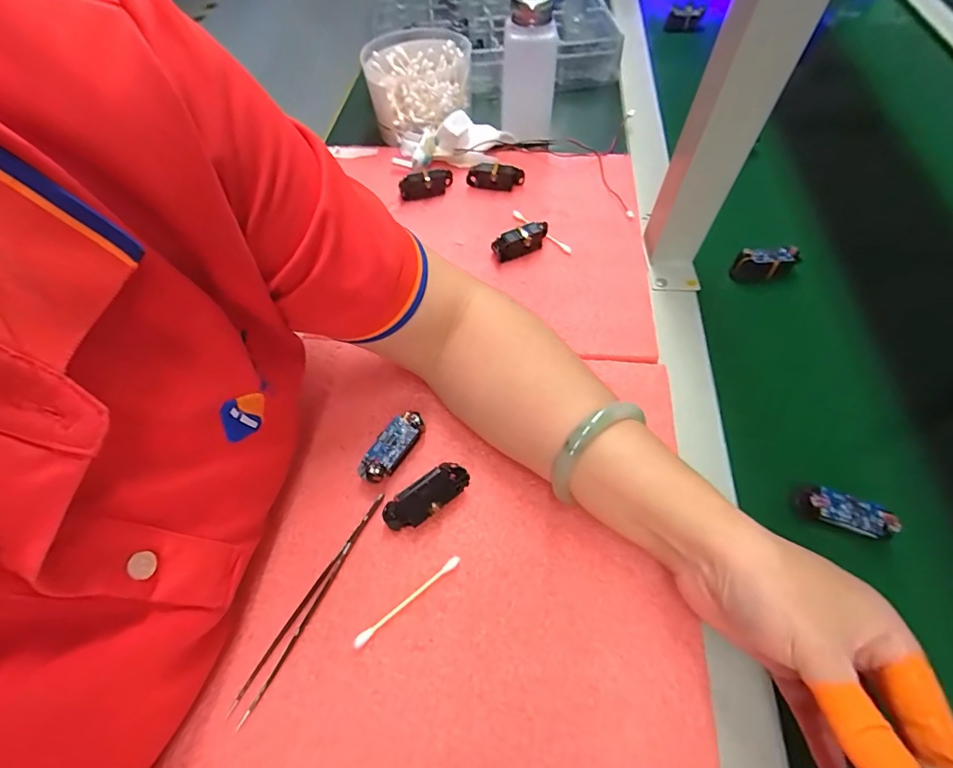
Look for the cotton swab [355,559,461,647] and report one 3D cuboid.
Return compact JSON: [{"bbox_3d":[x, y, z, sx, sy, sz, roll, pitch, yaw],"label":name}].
[{"bbox_3d":[-0.040,0.126,0.263,0.073,0.004,0.006,-35,64,-18],"label":"cotton swab"}]

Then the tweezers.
[{"bbox_3d":[-0.097,0.124,0.265,0.013,0.007,0.134,23,62,15],"label":"tweezers"}]

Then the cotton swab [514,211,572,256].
[{"bbox_3d":[0.060,-0.143,0.422,0.009,0.006,0.075,-37,64,-19],"label":"cotton swab"}]

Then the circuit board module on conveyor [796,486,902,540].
[{"bbox_3d":[0.228,0.079,0.276,0.050,0.007,0.021,18,95,19],"label":"circuit board module on conveyor"}]

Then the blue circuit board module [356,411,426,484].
[{"bbox_3d":[-0.055,0.045,0.304,0.023,0.022,0.052,30,64,18],"label":"blue circuit board module"}]

